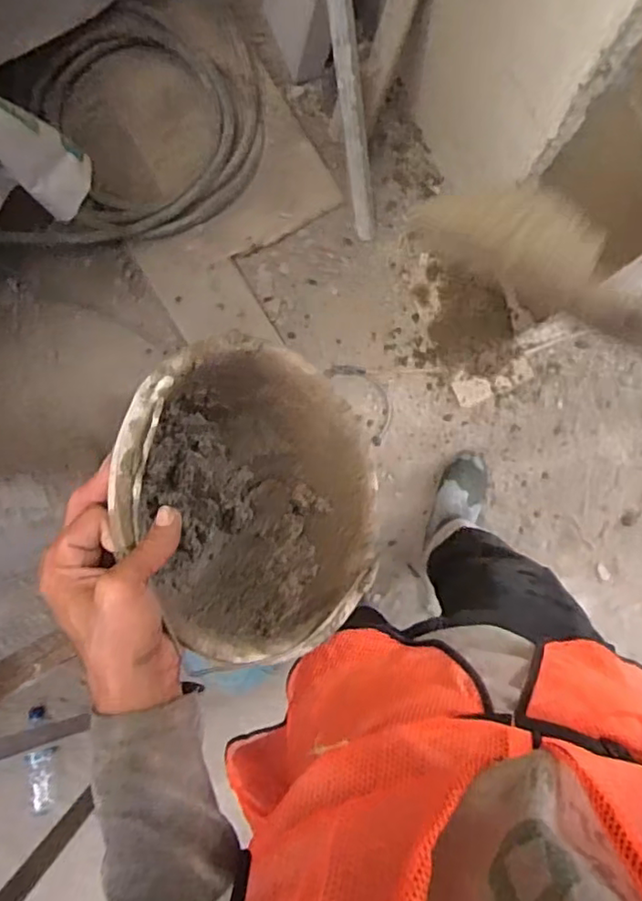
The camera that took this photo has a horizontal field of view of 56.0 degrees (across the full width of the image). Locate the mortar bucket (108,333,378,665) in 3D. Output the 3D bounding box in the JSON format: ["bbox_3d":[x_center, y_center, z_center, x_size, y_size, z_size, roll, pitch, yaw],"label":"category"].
[{"bbox_3d":[-0.084,0.046,0.516,0.154,0.257,0.239,-14,94,41],"label":"mortar bucket"}]

